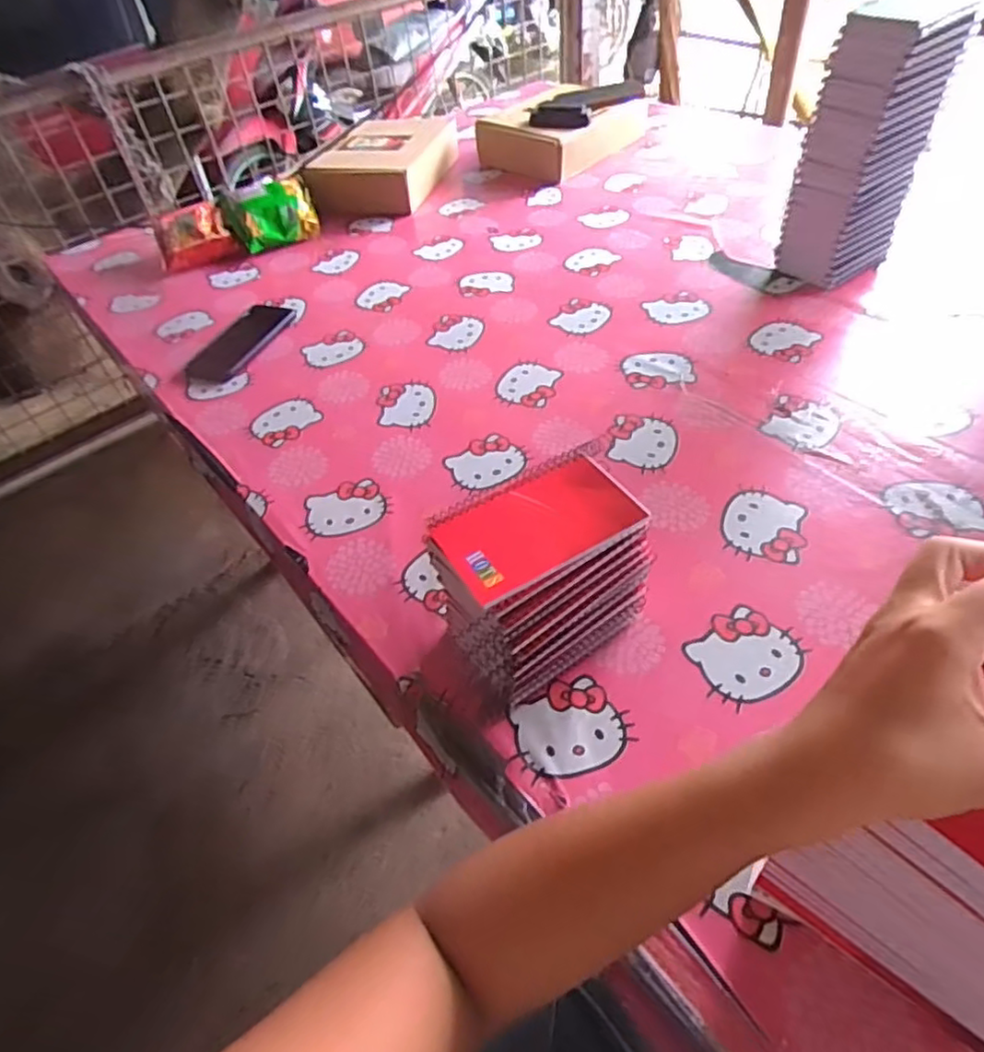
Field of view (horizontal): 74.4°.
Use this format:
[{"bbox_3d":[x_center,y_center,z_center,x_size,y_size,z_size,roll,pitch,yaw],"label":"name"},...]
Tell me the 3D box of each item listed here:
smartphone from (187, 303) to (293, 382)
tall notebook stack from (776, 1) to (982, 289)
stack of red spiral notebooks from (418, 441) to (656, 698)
[{"bbox_3d":[-0.342,-0.253,0.882,0.090,0.007,0.175,11,50,16],"label":"smartphone"},{"bbox_3d":[0.441,-0.439,0.771,0.122,0.283,0.088,-28,51,-18],"label":"tall notebook stack"},{"bbox_3d":[0.034,0.044,0.482,0.154,0.140,0.090,-28,51,-17],"label":"stack of red spiral notebooks"}]

